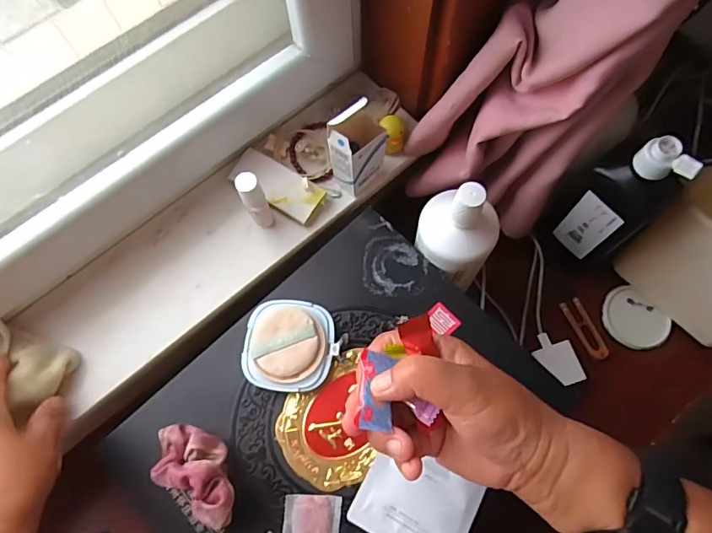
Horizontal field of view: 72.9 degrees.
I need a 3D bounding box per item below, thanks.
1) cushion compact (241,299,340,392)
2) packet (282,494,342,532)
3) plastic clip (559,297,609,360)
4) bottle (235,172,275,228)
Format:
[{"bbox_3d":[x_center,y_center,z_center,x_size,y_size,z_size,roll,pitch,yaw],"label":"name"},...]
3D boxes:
[{"bbox_3d":[-0.055,0.066,0.401,0.074,0.023,0.071,5,71,3],"label":"cushion compact"},{"bbox_3d":[-0.033,0.193,0.360,0.042,0.008,0.041,2,70,2],"label":"packet"},{"bbox_3d":[0.248,0.067,0.521,0.026,0.007,0.068,-23,71,-7],"label":"plastic clip"},{"bbox_3d":[-0.086,-0.055,0.418,0.019,0.068,0.020,0,70,1],"label":"bottle"}]

